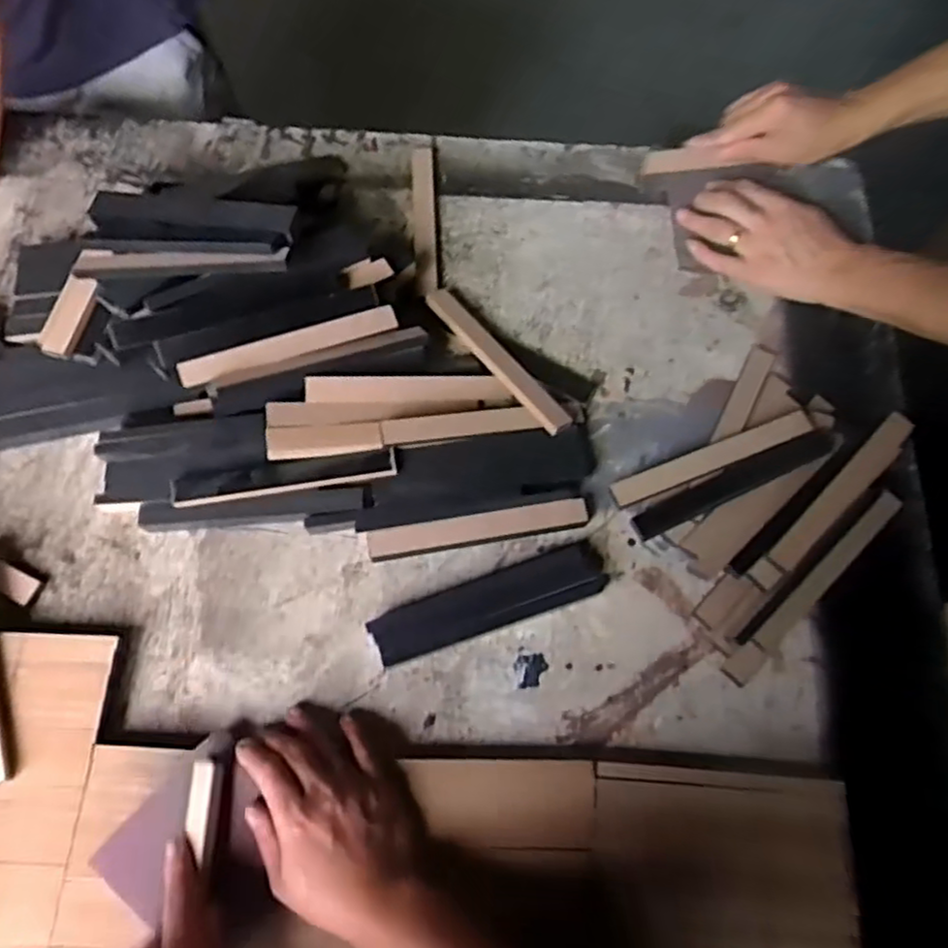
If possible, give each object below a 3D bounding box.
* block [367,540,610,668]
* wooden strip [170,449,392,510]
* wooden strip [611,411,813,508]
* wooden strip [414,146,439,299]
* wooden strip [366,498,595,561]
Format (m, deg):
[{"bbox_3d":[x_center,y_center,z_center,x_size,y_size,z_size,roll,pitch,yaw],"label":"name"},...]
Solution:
[{"bbox_3d":[0.014,0.097,0.540,0.183,0.023,0.042,-18,74,-8],"label":"block"},{"bbox_3d":[-0.150,0.002,0.553,0.174,0.007,0.020,-8,72,-5],"label":"wooden strip"},{"bbox_3d":[0.190,-0.014,0.562,0.164,0.009,0.028,-23,45,2],"label":"wooden strip"},{"bbox_3d":[-0.047,-0.246,0.673,0.023,0.015,0.175,-2,72,-3],"label":"wooden strip"},{"bbox_3d":[0.004,0.046,0.556,0.170,0.025,0.023,-8,72,-5],"label":"wooden strip"}]

